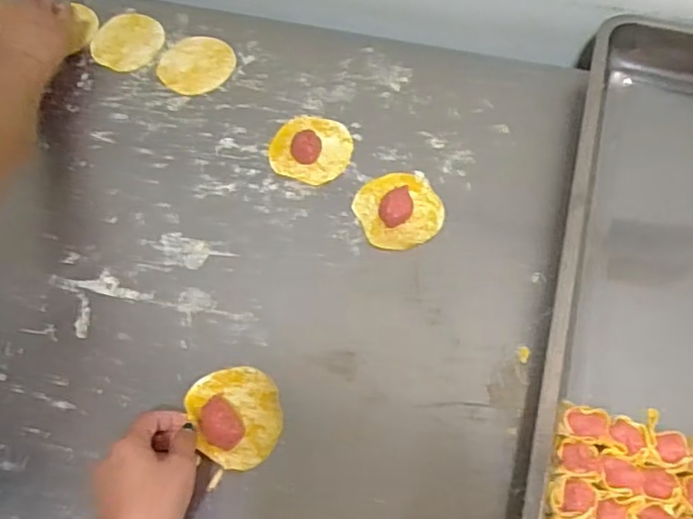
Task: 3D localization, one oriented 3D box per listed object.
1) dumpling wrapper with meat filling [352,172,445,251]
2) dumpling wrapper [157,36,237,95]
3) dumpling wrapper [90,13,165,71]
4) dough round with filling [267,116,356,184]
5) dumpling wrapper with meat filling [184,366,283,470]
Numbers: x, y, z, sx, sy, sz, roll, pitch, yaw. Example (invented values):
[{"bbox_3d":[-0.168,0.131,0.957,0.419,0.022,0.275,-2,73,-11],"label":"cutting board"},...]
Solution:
[{"bbox_3d":[0.052,-0.052,0.605,0.081,0.014,0.080,0,64,1],"label":"dumpling wrapper with meat filling"},{"bbox_3d":[-0.171,-0.222,0.703,0.083,0.004,0.083,0,64,1],"label":"dumpling wrapper"},{"bbox_3d":[-0.254,-0.253,0.718,0.077,0.004,0.082,0,64,1],"label":"dumpling wrapper"},{"bbox_3d":[-0.037,-0.118,0.643,0.082,0.015,0.080,0,64,1],"label":"dough round with filling"},{"bbox_3d":[-0.090,0.128,0.516,0.070,0.019,0.081,-24,66,-11],"label":"dumpling wrapper with meat filling"}]

